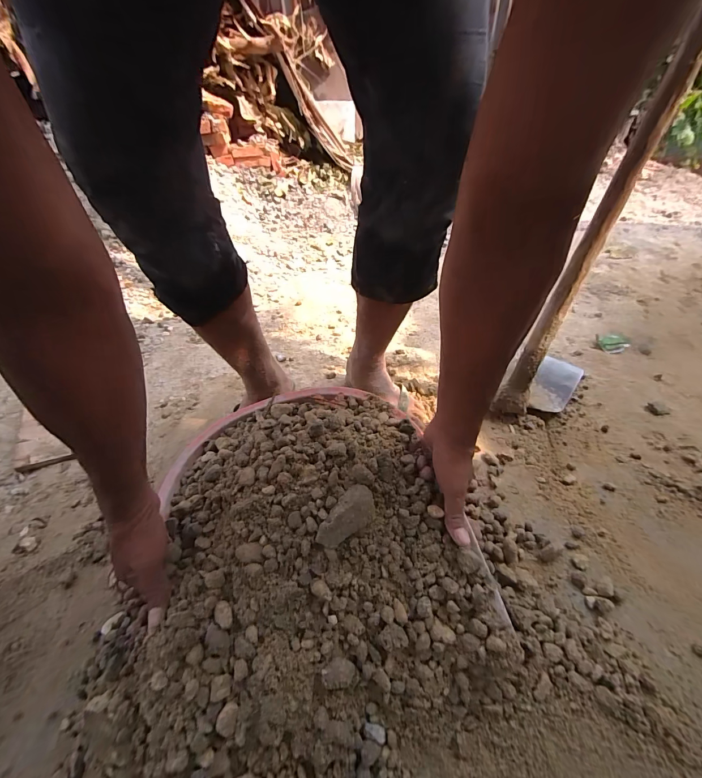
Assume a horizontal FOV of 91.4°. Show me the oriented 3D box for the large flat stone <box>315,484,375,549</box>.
[{"bbox_3d":[-0.006,0.153,0.410,0.081,0.021,0.037,-44,53,-16],"label":"large flat stone"}]

